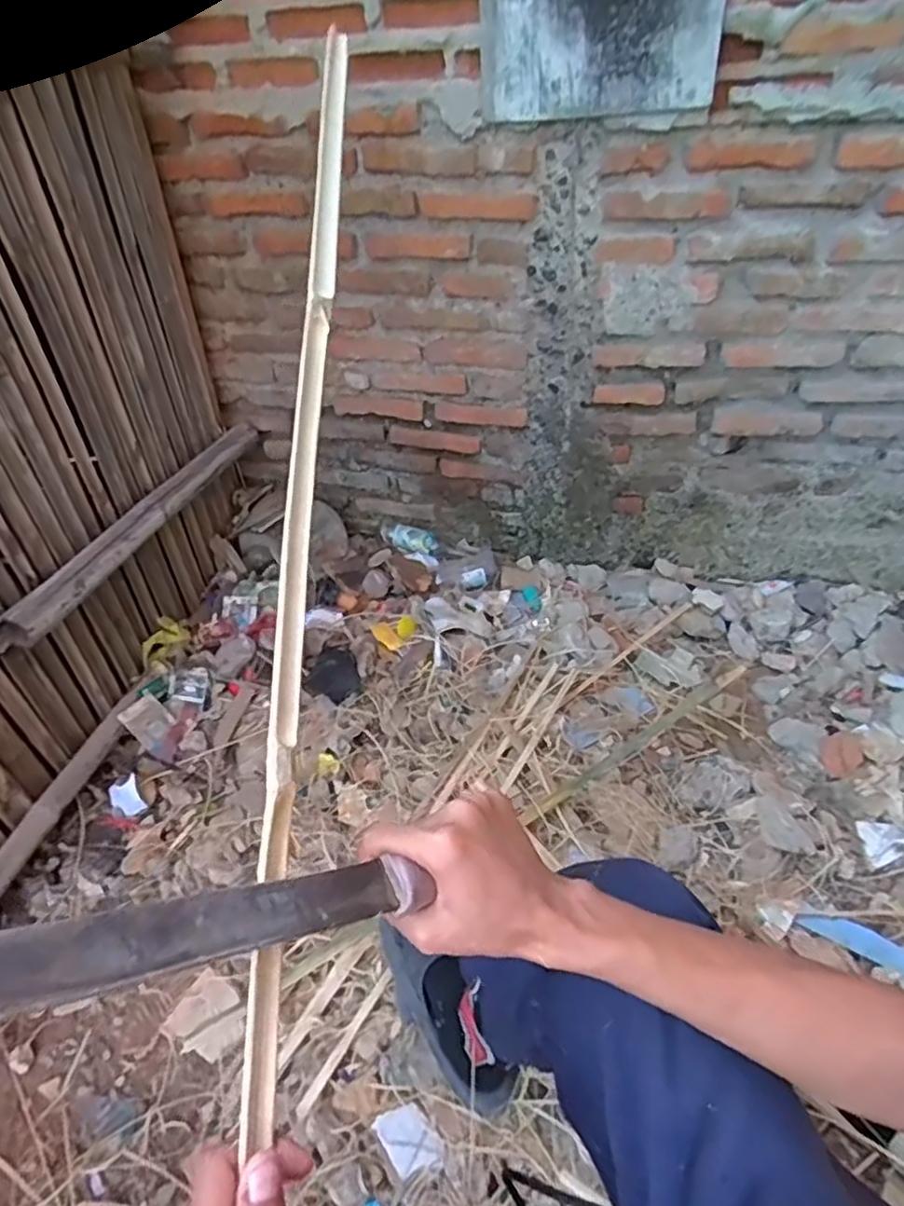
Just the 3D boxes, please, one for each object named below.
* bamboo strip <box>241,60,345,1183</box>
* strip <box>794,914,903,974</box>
[{"bbox_3d":[-0.103,-0.139,0.478,0.021,0.017,0.844,-1,66,-2],"label":"bamboo strip"},{"bbox_3d":[0.605,0.496,0.964,0.184,0.015,0.043,19,43,25],"label":"strip"}]

